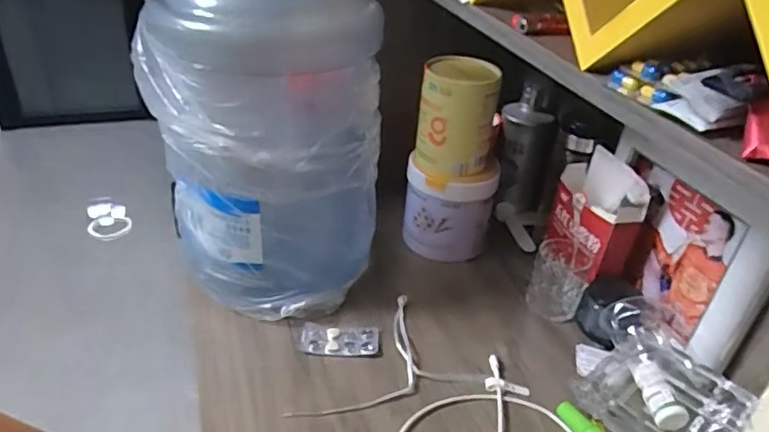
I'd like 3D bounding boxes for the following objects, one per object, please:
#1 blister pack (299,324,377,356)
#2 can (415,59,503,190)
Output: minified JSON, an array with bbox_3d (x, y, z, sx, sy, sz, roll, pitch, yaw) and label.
[{"bbox_3d":[-0.054,0.149,0.691,0.091,0.007,0.042,6,33,2],"label":"blister pack"},{"bbox_3d":[0.095,-0.129,0.774,0.096,0.159,0.088,3,33,-2],"label":"can"}]

